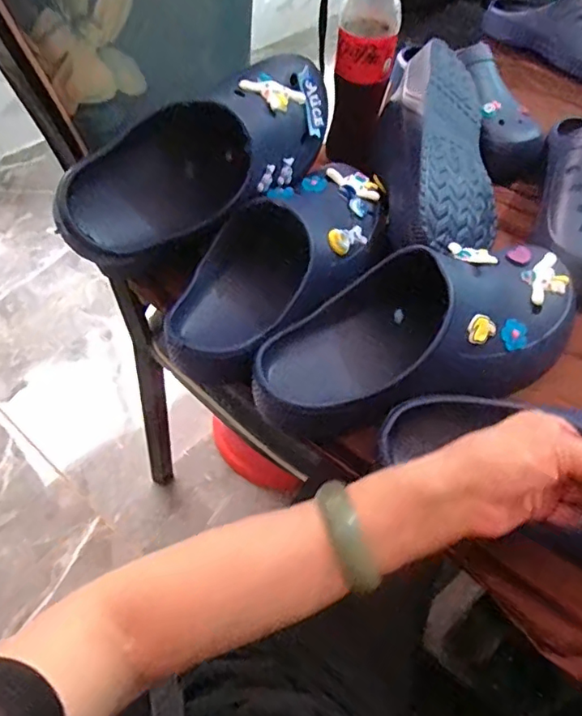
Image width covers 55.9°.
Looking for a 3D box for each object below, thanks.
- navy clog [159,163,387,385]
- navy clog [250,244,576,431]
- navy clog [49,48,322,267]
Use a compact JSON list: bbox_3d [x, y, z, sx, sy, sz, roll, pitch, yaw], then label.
[{"bbox_3d":[0.001,-0.089,0.505,0.117,0.082,0.278,33,58,20],"label":"navy clog"},{"bbox_3d":[0.108,-0.024,0.459,0.294,0.089,0.129,-17,55,-15],"label":"navy clog"},{"bbox_3d":[-0.071,-0.180,0.515,0.104,0.108,0.285,33,58,20],"label":"navy clog"}]

